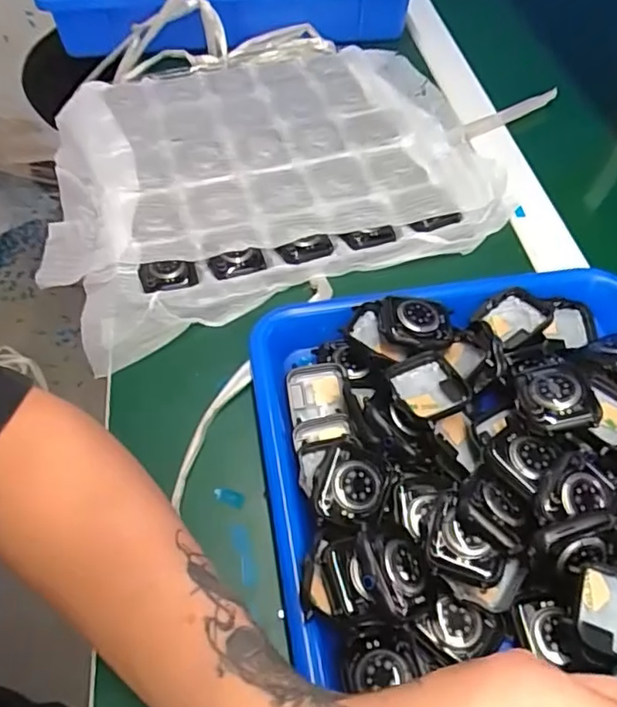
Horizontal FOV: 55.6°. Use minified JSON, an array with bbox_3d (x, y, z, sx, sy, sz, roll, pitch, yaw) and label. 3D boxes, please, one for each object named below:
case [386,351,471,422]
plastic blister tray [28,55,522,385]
[{"bbox_3d":[0.066,0.020,0.326,0.038,0.017,0.041,-19,58,-13],"label":"case"},{"bbox_3d":[-0.045,-0.162,0.487,0.339,0.033,0.306,-19,58,-13],"label":"plastic blister tray"}]

